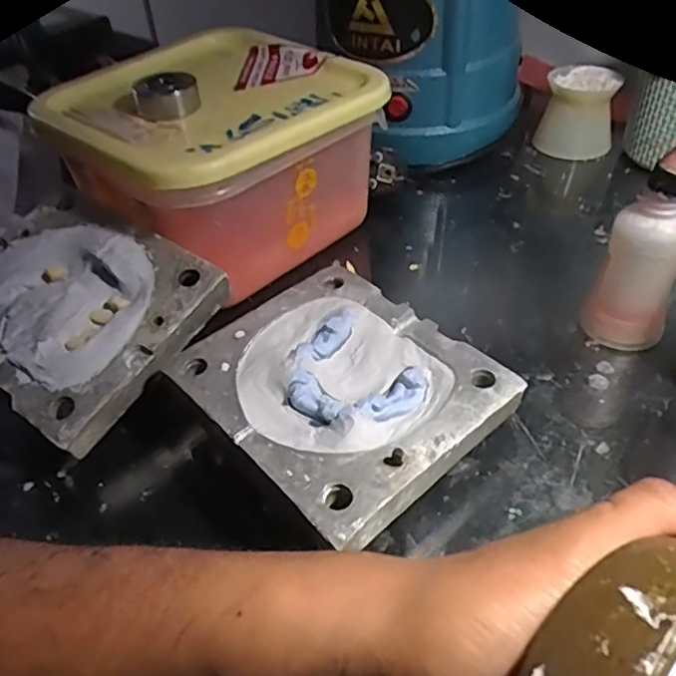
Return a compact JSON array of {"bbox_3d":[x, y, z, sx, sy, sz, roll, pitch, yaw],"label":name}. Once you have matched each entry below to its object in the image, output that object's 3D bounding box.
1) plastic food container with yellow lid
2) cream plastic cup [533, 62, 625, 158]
[{"bbox_3d":[-0.073,-0.109,0.386,0.145,0.104,0.168,30,53,30],"label":"plastic food container with yellow lid"},{"bbox_3d":[0.194,-0.182,0.498,0.056,0.056,0.053,-2,44,2],"label":"cream plastic cup"}]

